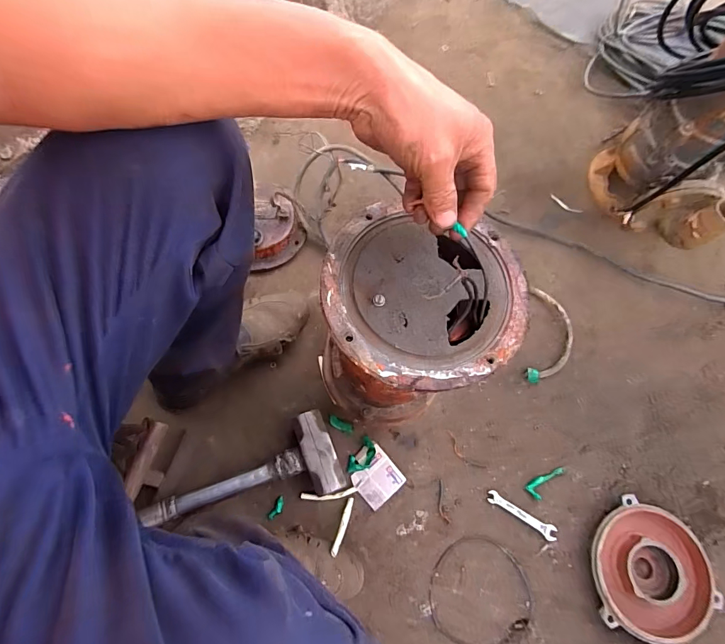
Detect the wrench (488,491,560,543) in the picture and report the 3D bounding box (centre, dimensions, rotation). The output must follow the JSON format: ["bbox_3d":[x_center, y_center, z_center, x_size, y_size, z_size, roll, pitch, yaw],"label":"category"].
[{"bbox_3d":[0.258,0.313,0.650,0.117,0.005,0.022,30,75,7],"label":"wrench"}]

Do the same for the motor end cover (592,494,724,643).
[{"bbox_3d":[0.442,0.377,0.622,0.183,0.042,0.186,-7,74,-4],"label":"motor end cover"}]

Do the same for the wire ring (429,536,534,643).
[{"bbox_3d":[0.179,0.411,0.613,0.159,0.012,0.147,1,73,-2],"label":"wire ring"}]

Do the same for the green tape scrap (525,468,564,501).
[{"bbox_3d":[0.305,0.263,0.672,0.071,0.004,0.028,-41,79,-12],"label":"green tape scrap"}]

